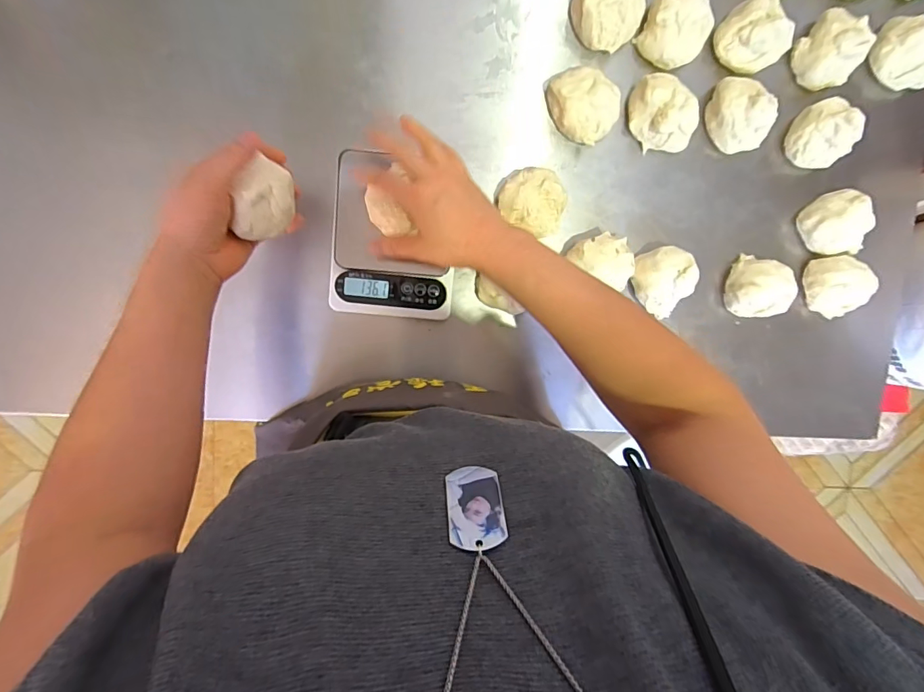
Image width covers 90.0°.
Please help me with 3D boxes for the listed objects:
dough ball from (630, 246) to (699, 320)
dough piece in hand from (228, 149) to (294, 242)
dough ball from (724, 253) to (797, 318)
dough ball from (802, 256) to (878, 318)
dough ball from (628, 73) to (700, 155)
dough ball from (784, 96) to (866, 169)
[{"bbox_3d":[0.231,-0.074,0.528,0.068,0.048,0.081,-23,99,-3],"label":"dough ball"},{"bbox_3d":[-0.162,-0.120,0.381,0.040,0.027,0.059,7,96,-7],"label":"dough piece in hand"},{"bbox_3d":[0.346,-0.068,0.535,0.064,0.042,0.068,-1,97,-6],"label":"dough ball"},{"bbox_3d":[0.443,-0.070,0.542,0.064,0.035,0.072,-9,98,-5],"label":"dough ball"},{"bbox_3d":[0.218,-0.254,0.502,0.065,0.038,0.077,-3,97,-6],"label":"dough ball"},{"bbox_3d":[0.407,-0.238,0.520,0.065,0.048,0.070,-26,99,-3],"label":"dough ball"}]

